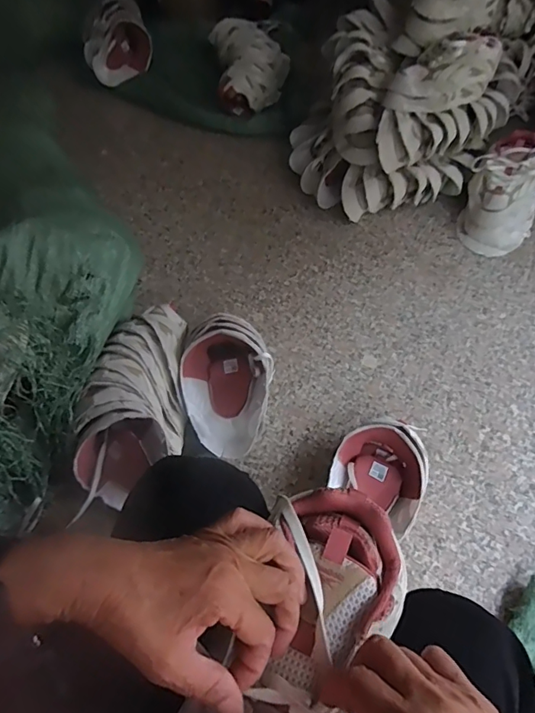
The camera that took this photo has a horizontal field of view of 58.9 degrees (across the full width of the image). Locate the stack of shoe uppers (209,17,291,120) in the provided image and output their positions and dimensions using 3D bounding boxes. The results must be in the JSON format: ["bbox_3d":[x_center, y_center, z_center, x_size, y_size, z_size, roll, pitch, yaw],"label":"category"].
[{"bbox_3d":[-0.046,-0.885,1.421,0.228,0.116,0.375,-6,59,-4],"label":"stack of shoe uppers"}]

